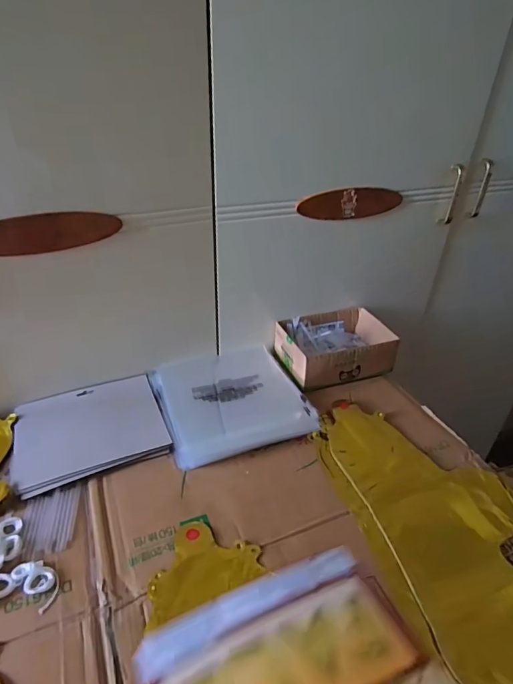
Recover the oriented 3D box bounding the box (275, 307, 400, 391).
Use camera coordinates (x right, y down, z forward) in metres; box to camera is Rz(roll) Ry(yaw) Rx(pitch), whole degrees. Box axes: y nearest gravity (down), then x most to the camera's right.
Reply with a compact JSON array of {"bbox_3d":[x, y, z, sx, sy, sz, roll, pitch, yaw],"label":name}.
[{"bbox_3d":[0.138,0.009,0.753,0.182,0.065,0.137,-11,36,-19],"label":"box"}]

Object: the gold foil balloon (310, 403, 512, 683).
[{"bbox_3d":[0.236,0.224,0.510,0.212,0.029,0.416,-12,36,-20],"label":"gold foil balloon"}]

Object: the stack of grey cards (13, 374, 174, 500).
[{"bbox_3d":[-0.237,0.123,0.608,0.197,0.019,0.162,-14,37,-23],"label":"stack of grey cards"}]

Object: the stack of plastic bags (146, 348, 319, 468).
[{"bbox_3d":[-0.043,0.089,0.679,0.216,0.020,0.220,-12,36,-20],"label":"stack of plastic bags"}]

